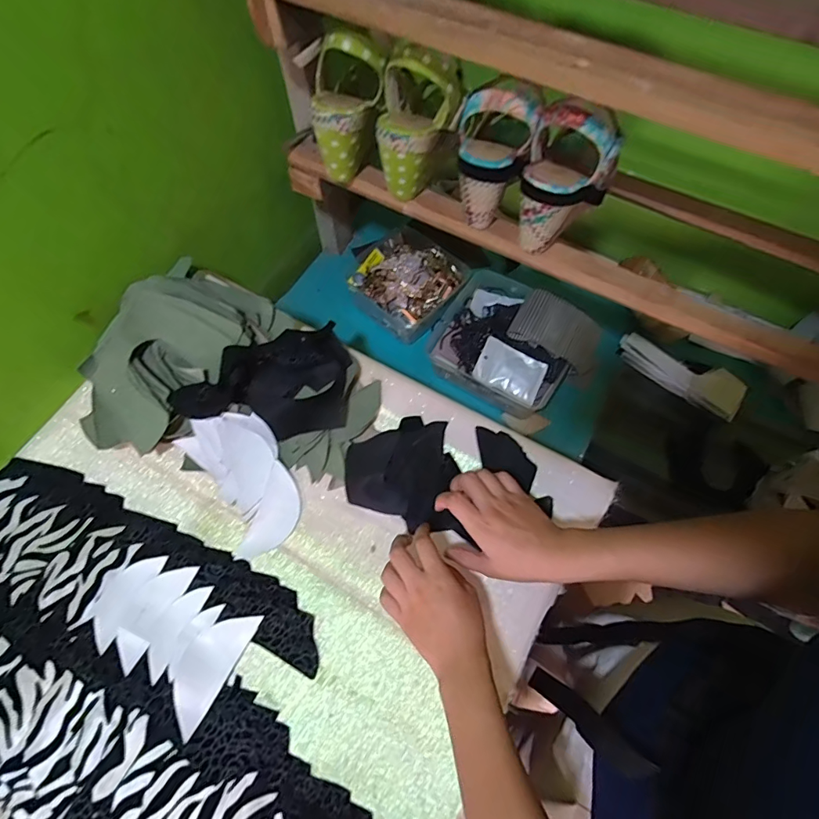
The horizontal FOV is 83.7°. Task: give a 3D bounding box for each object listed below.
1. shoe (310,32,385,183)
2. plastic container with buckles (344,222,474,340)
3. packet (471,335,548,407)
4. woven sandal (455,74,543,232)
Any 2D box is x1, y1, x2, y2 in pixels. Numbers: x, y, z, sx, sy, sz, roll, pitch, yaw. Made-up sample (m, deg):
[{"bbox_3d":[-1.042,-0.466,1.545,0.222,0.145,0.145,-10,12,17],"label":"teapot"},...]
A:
[{"bbox_3d":[-0.079,-0.332,0.510,0.075,0.145,0.069,33,45,14],"label":"shoe"},{"bbox_3d":[-0.008,-0.214,0.756,0.170,0.065,0.158,40,71,16],"label":"plastic container with buckles"},{"bbox_3d":[0.147,-0.057,0.663,0.098,0.009,0.067,26,81,0],"label":"packet"},{"bbox_3d":[0.087,-0.260,0.477,0.076,0.128,0.064,9,65,3],"label":"woven sandal"}]

